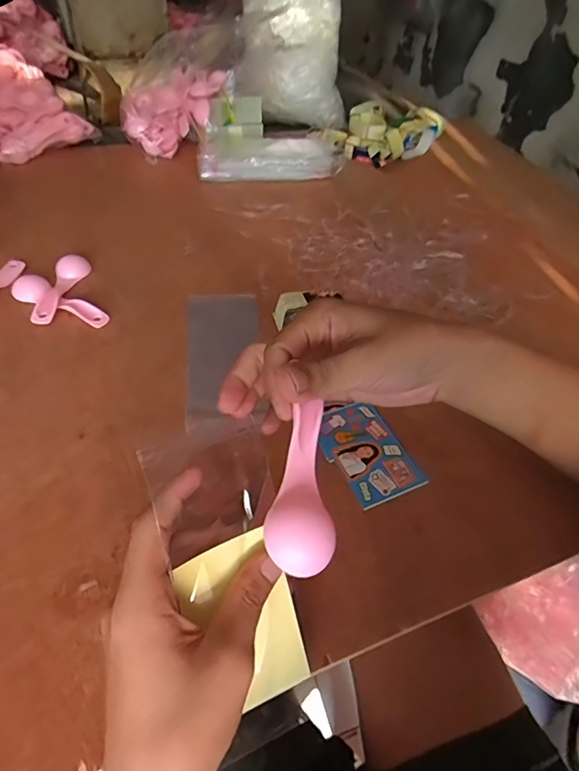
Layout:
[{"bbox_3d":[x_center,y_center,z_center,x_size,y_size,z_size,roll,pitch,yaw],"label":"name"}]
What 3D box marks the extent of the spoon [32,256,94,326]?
[{"bbox_3d":[-0.236,-0.102,0.479,0.032,0.011,0.108,3,46,-2],"label":"spoon"}]

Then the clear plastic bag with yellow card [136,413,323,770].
[{"bbox_3d":[-0.025,0.107,0.248,0.074,0.018,0.170,-15,91,-37],"label":"clear plastic bag with yellow card"}]

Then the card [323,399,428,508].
[{"bbox_3d":[0.064,0.053,0.380,0.059,0.006,0.088,-17,50,-19],"label":"card"}]

